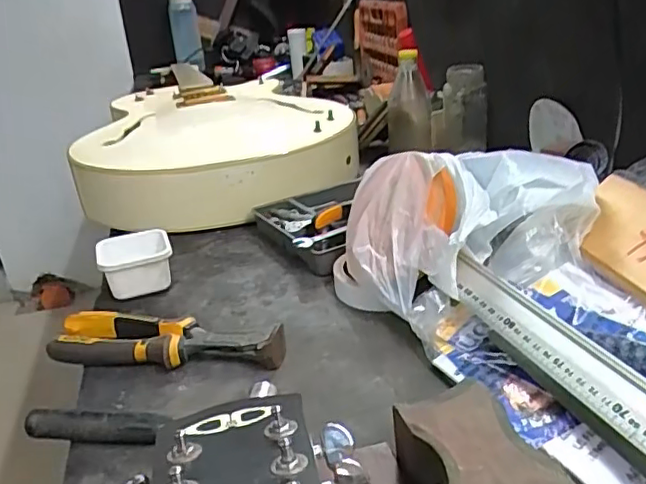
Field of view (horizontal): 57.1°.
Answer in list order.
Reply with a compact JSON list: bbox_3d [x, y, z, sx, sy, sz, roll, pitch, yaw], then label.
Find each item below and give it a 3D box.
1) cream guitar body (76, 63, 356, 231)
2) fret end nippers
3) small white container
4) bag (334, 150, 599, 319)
[{"bbox_3d":[-0.192,-0.156,0.951,0.388,0.119,0.495,-15,26,-20],"label":"cream guitar body"},{"bbox_3d":[-0.135,0.085,0.516,0.213,0.029,0.051,0,25,12],"label":"fret end nippers"},{"bbox_3d":[-0.199,0.024,0.632,0.074,0.048,0.077,-13,25,-15],"label":"small white container"},{"bbox_3d":[0.110,0.000,0.520,0.225,0.141,0.125,5,27,22],"label":"bag"}]

